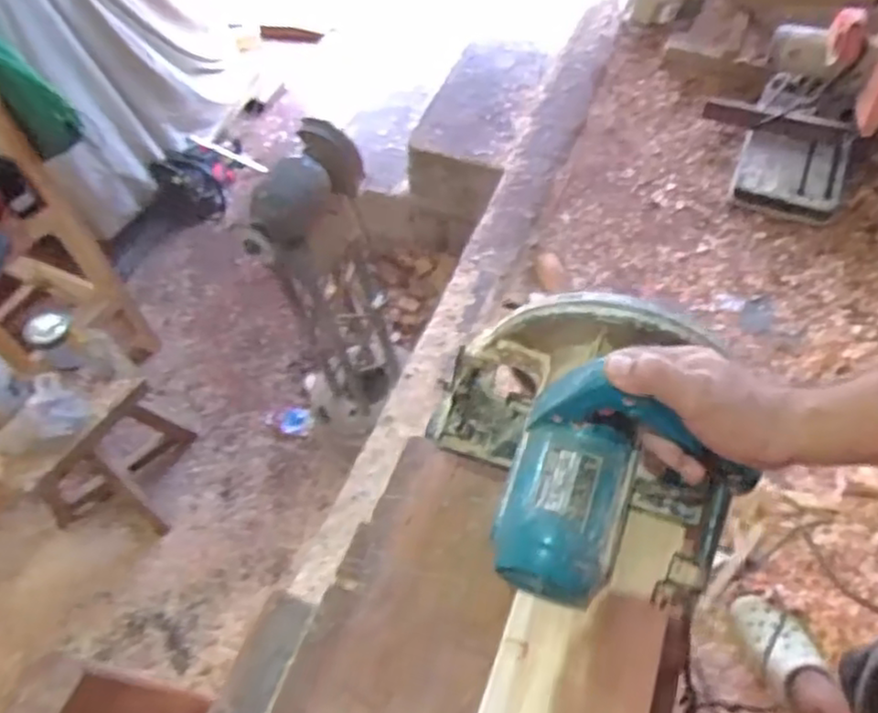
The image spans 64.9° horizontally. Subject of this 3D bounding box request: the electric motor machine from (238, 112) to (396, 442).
[{"bbox_3d":[-0.267,-0.129,1.745,0.250,0.884,0.303,-3,56,1],"label":"electric motor machine"}]

